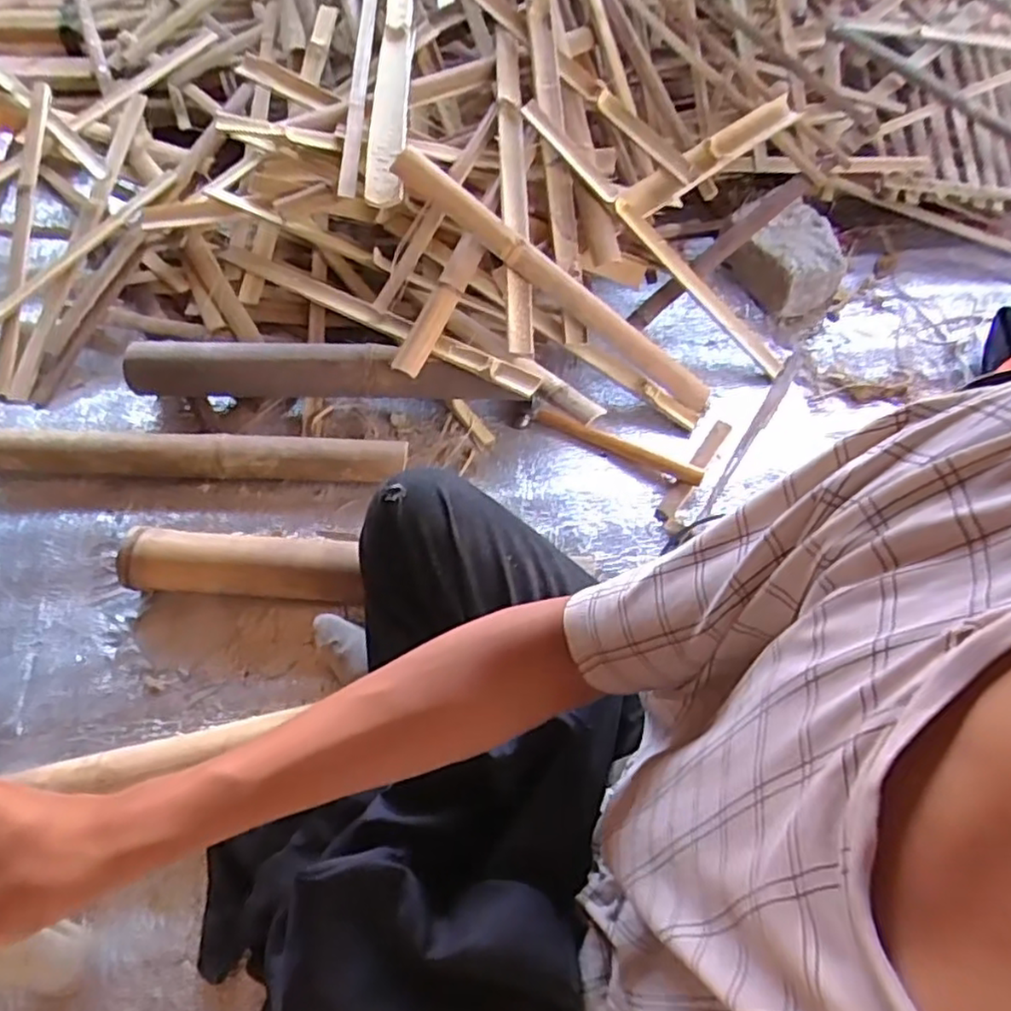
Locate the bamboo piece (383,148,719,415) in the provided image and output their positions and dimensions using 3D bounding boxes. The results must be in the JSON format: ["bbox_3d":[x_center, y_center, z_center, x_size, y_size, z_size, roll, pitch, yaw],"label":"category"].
[{"bbox_3d":[0.070,-0.295,0.939,0.519,0.056,0.053,34,57,-14],"label":"bamboo piece"}]

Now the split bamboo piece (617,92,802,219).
[{"bbox_3d":[0.301,-0.507,1.000,0.326,0.036,0.059,-35,66,-9],"label":"split bamboo piece"}]

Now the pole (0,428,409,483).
[{"bbox_3d":[-0.385,-0.061,0.864,0.509,0.051,0.048,3,57,-3],"label":"pole"}]

